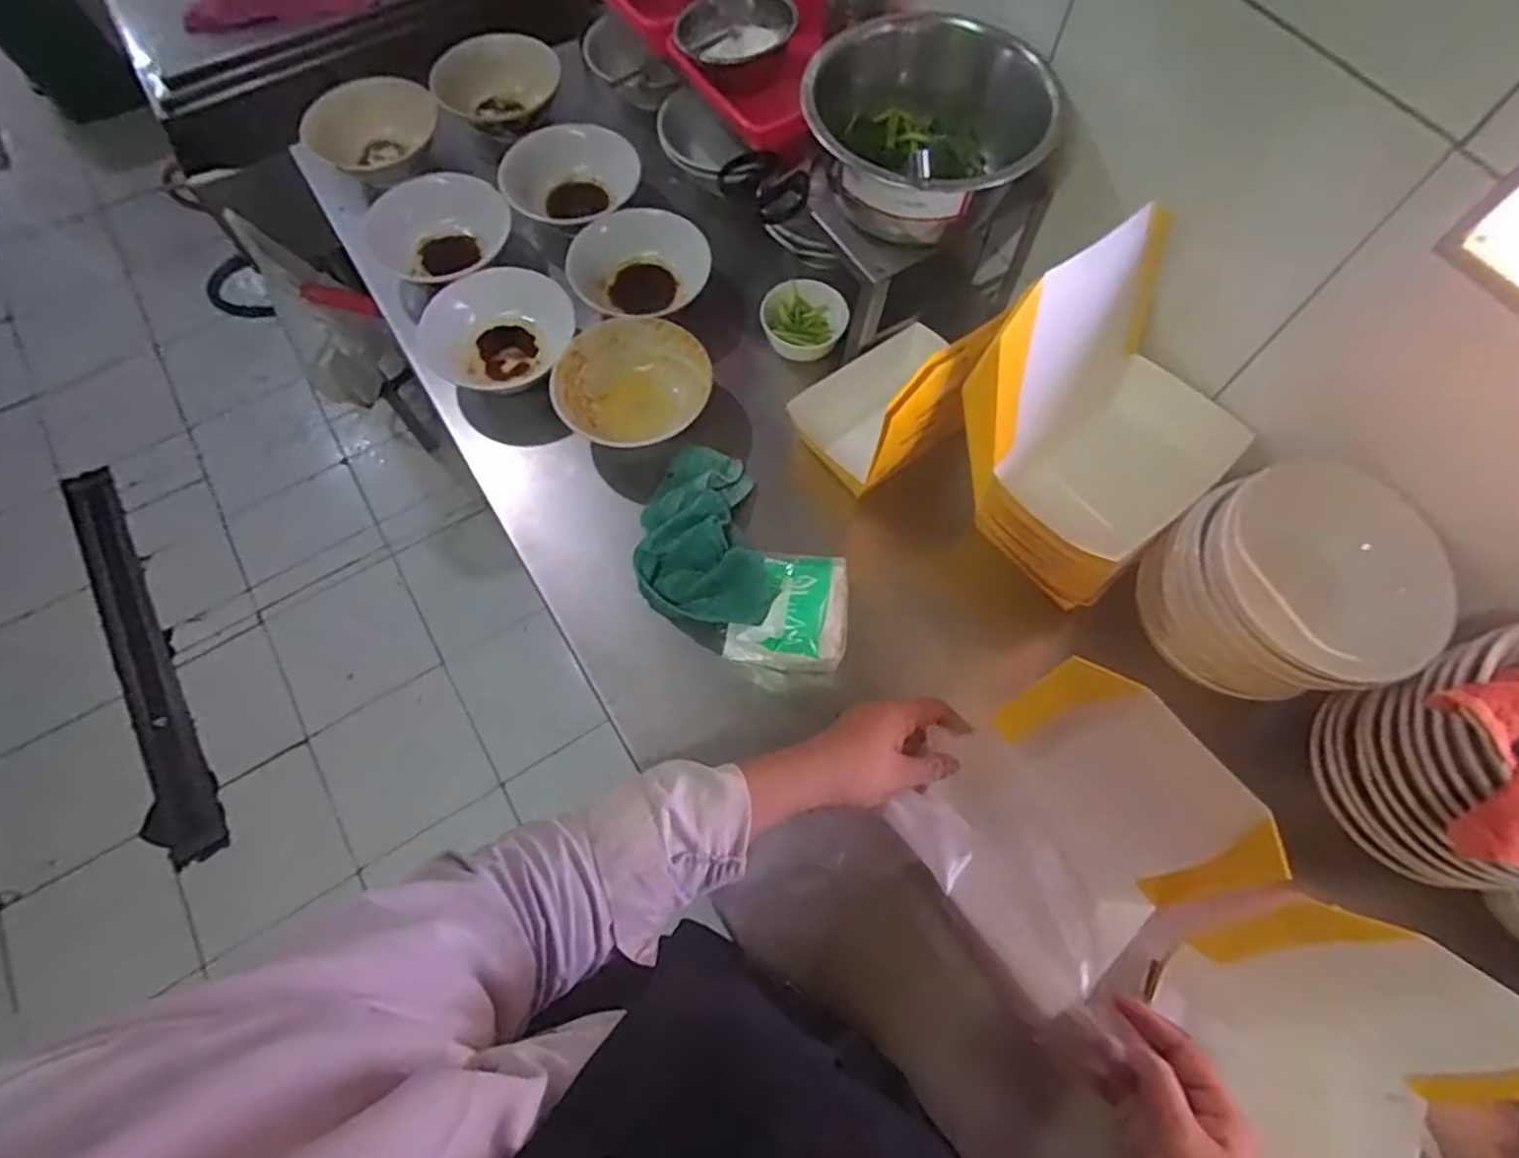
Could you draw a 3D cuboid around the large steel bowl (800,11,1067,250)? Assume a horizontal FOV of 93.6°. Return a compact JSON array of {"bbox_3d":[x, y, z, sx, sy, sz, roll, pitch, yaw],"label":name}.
[{"bbox_3d":[0.133,-0.372,0.610,0.196,0.125,0.191,0,68,0],"label":"large steel bowl"}]

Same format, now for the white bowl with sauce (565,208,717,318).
[{"bbox_3d":[-0.135,-0.329,0.777,0.129,0.088,0.121,29,70,11],"label":"white bowl with sauce"}]

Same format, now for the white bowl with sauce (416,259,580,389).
[{"bbox_3d":[-0.273,-0.273,0.780,0.139,0.058,0.162,31,71,12],"label":"white bowl with sauce"}]

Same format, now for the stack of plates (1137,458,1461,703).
[{"bbox_3d":[0.415,0.010,0.567,0.142,0.122,0.163,-20,69,-8],"label":"stack of plates"}]

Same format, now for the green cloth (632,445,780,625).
[{"bbox_3d":[-0.058,-0.041,0.659,0.116,0.059,0.186,-8,68,-4],"label":"green cloth"}]

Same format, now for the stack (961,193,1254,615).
[{"bbox_3d":[0.302,-0.133,0.602,0.219,0.231,0.181,-35,72,-13],"label":"stack"}]

